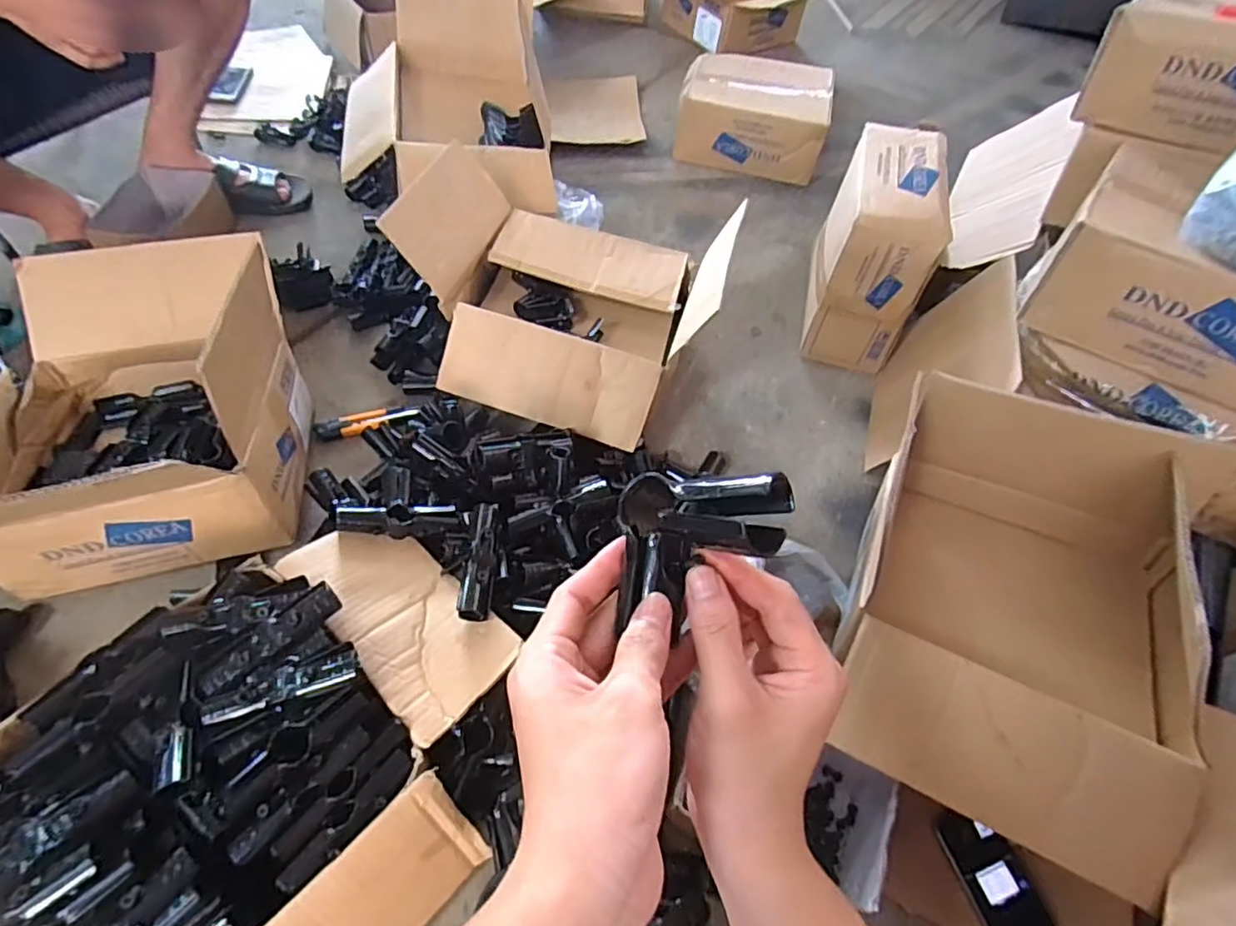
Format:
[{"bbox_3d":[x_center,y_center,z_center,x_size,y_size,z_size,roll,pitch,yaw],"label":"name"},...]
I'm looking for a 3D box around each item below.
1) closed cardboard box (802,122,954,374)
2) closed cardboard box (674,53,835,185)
[{"bbox_3d":[0.440,-0.380,1.097,0.154,0.289,0.336,14,56,4],"label":"closed cardboard box"},{"bbox_3d":[0.323,-0.837,1.496,0.341,0.139,0.302,14,56,4],"label":"closed cardboard box"}]

